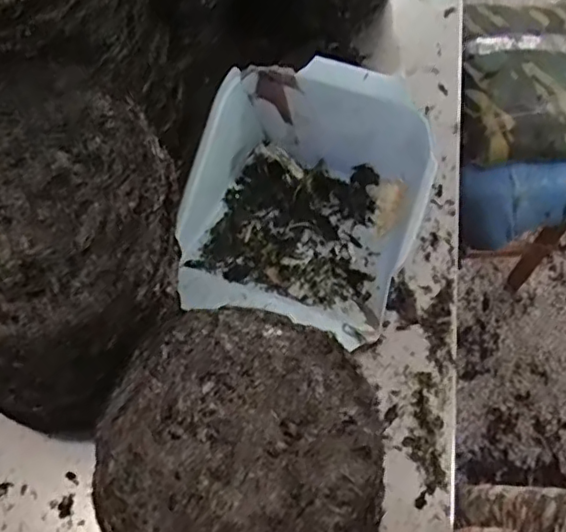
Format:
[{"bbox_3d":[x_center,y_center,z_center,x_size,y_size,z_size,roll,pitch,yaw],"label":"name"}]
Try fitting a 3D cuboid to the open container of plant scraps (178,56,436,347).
[{"bbox_3d":[0.017,-0.072,0.634,0.230,0.144,0.236,16,65,8],"label":"open container of plant scraps"}]

